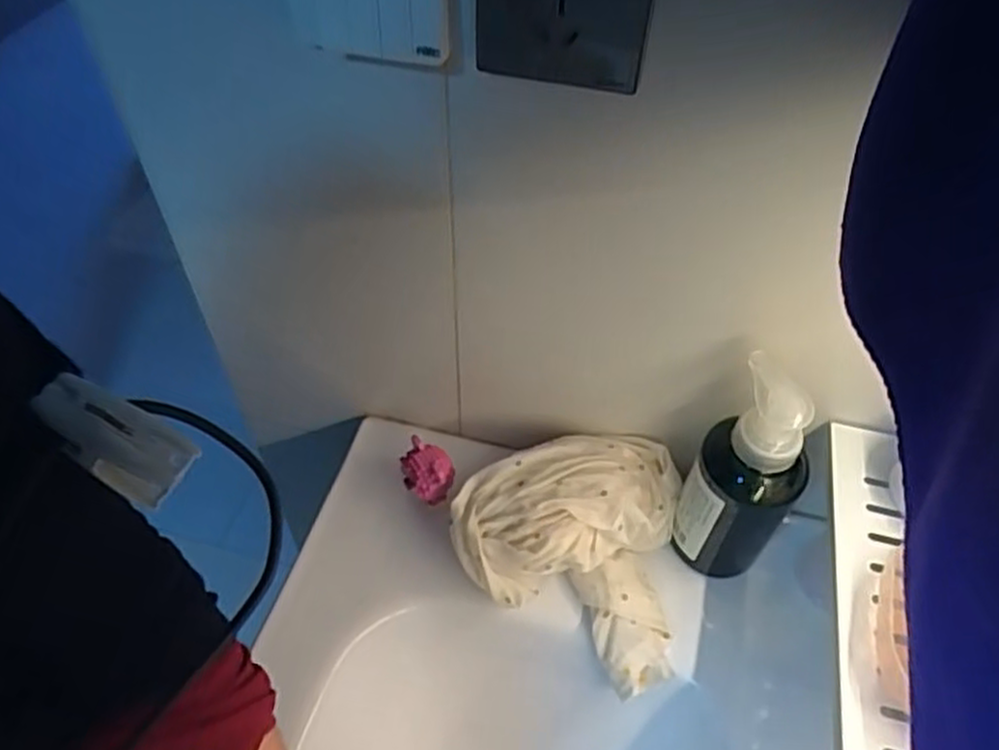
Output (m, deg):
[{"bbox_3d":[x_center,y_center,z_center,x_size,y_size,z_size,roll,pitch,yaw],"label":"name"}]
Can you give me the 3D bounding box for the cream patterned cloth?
[{"bbox_3d":[0.052,0.124,0.554,0.175,0.084,0.172,7,50,5],"label":"cream patterned cloth"}]

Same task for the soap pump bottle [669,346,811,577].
[{"bbox_3d":[0.166,0.074,0.514,0.072,0.177,0.057,31,56,23],"label":"soap pump bottle"}]

